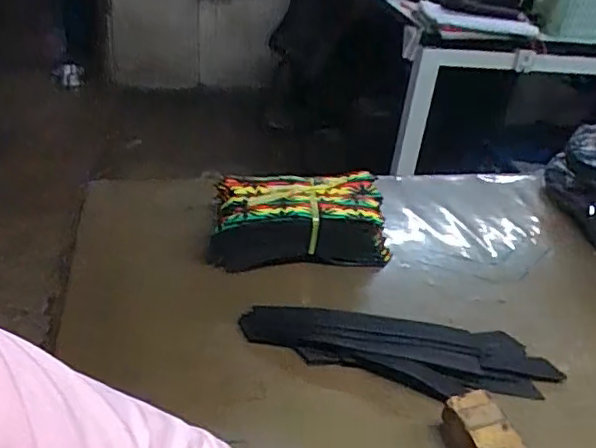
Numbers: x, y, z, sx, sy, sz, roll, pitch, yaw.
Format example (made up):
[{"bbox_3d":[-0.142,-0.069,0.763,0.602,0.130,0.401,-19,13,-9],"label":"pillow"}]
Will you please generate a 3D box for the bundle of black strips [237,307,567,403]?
[{"bbox_3d":[0.090,0.111,0.528,0.276,0.030,0.070,8,33,1],"label":"bundle of black strips"}]

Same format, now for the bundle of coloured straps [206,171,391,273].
[{"bbox_3d":[0.000,-0.007,0.660,0.187,0.066,0.105,2,33,-8],"label":"bundle of coloured straps"}]

